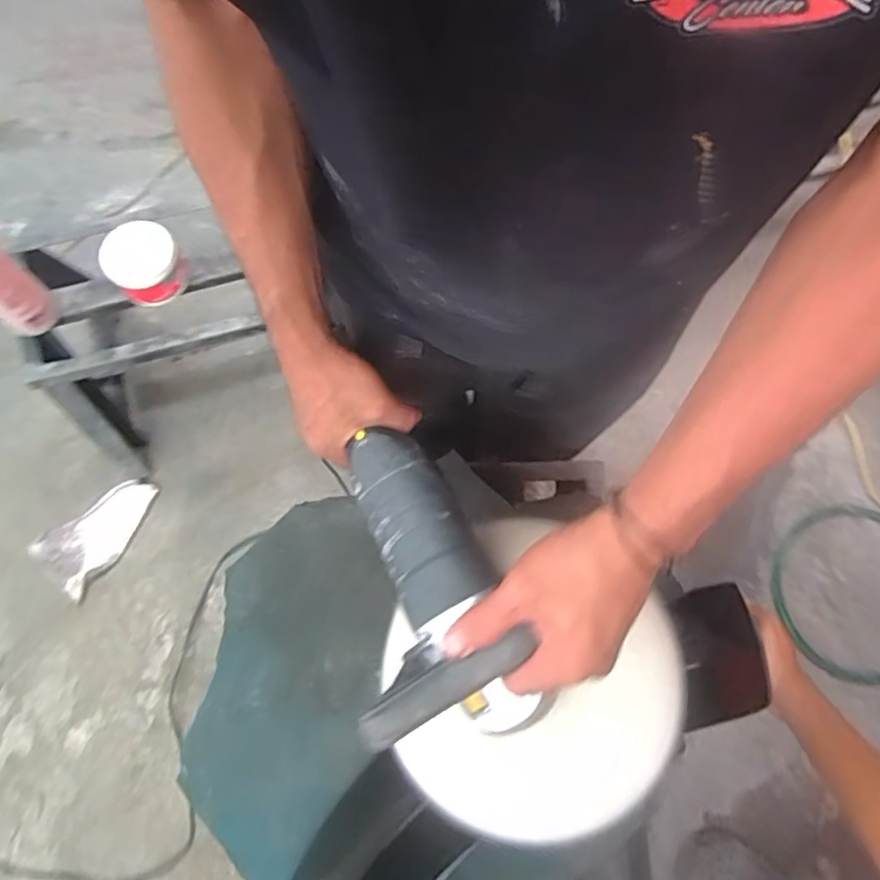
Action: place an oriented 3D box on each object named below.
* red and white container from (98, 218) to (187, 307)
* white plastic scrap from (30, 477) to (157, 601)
[{"bbox_3d":[-0.472,-0.279,1.023,0.113,0.094,0.106,-32,77,-9],"label":"red and white container"},{"bbox_3d":[-0.671,0.180,1.260,0.236,0.023,0.136,-42,79,-12],"label":"white plastic scrap"}]

